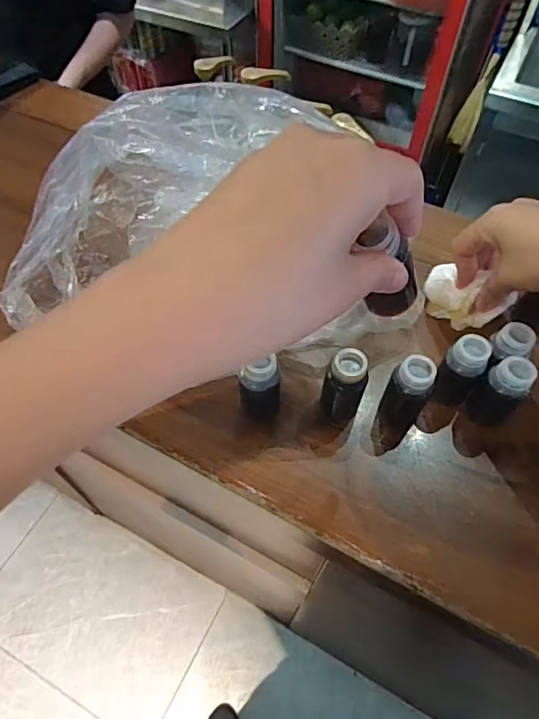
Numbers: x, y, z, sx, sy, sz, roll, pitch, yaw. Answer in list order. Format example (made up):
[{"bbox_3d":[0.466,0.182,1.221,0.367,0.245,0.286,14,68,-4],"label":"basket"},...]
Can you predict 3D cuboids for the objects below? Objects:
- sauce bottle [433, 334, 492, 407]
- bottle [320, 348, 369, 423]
[{"bbox_3d":[0.136,0.009,0.334,0.026,0.060,0.022,36,63,21],"label":"sauce bottle"},{"bbox_3d":[0.052,0.019,0.327,0.027,0.061,0.023,13,58,8],"label":"bottle"}]

